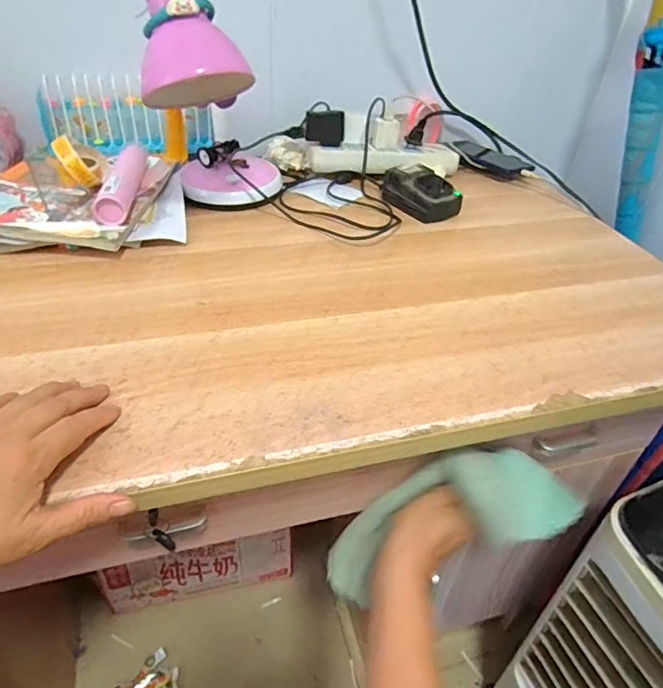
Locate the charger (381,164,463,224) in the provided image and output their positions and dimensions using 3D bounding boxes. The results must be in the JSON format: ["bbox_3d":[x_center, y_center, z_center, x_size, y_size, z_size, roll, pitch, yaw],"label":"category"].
[{"bbox_3d":[0.122,-0.206,0.682,0.082,0.043,0.095,-12,41,-18],"label":"charger"}]

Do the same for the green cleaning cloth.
[{"bbox_3d":[0.093,0.160,0.456,0.231,0.059,0.076,-29,34,20],"label":"green cleaning cloth"}]

